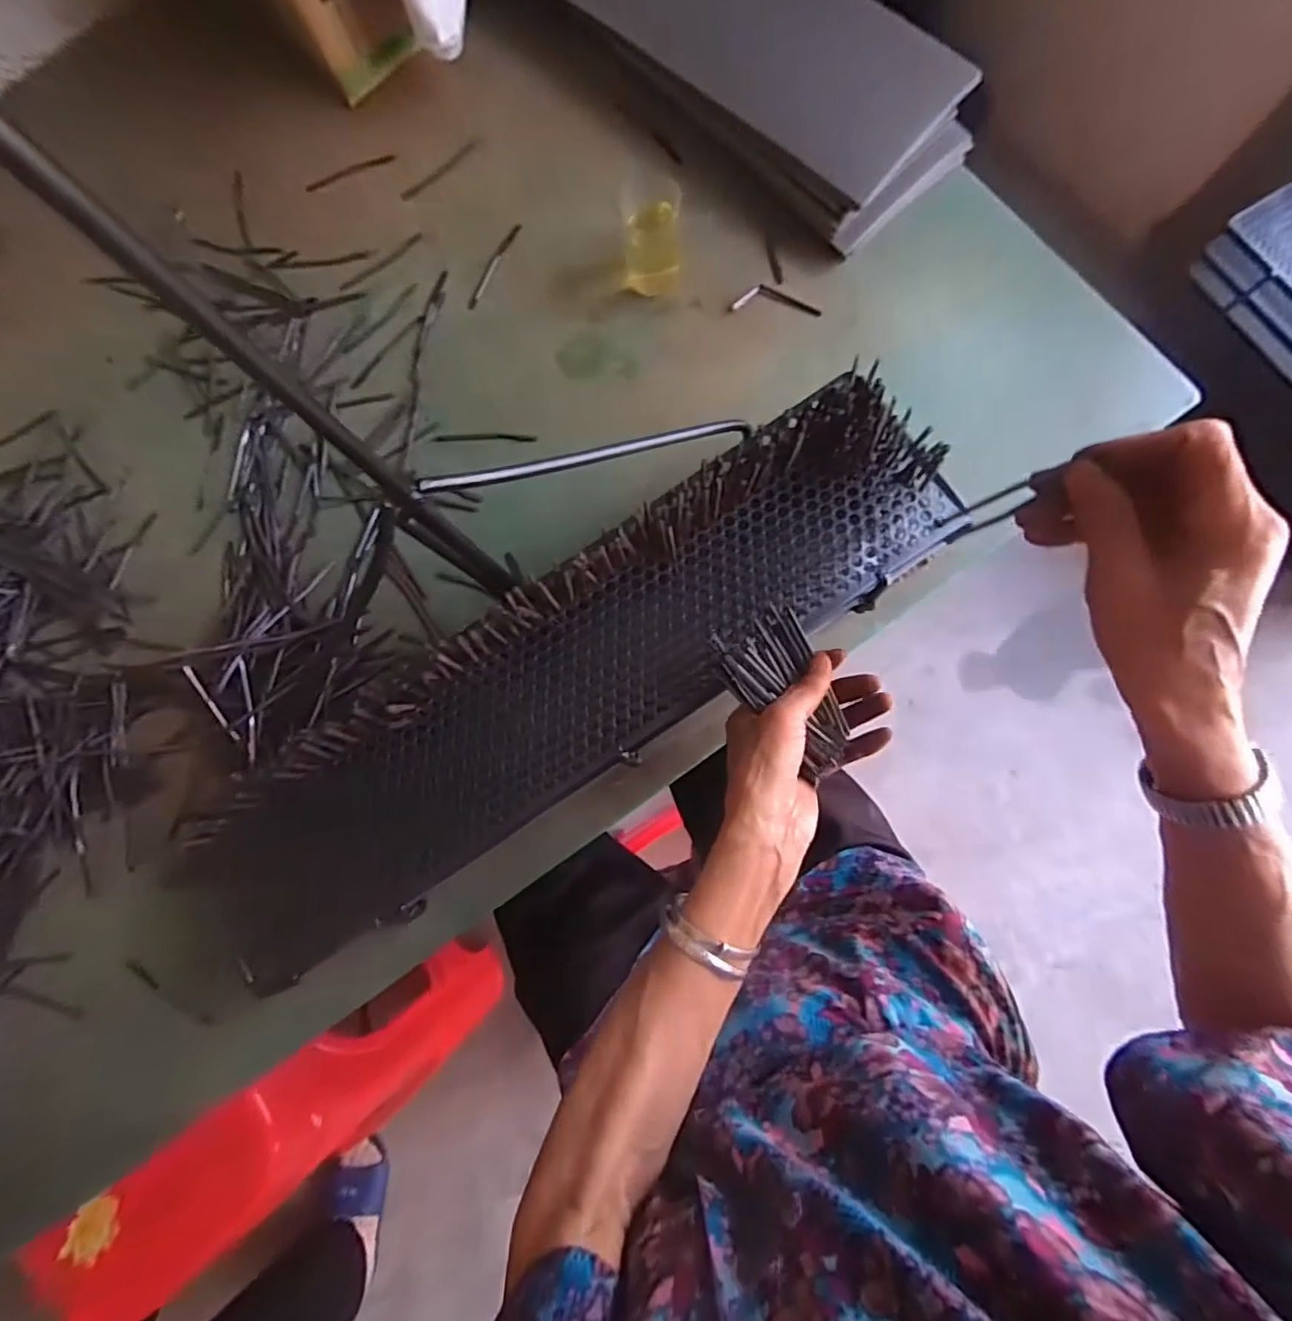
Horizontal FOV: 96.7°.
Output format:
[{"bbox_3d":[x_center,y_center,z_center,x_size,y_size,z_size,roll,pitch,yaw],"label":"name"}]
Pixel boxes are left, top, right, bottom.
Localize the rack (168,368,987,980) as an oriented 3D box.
[{"bbox_3d":[-0.061,0.018,0.416,0.601,0.071,0.144,-35,81,2],"label":"rack"}]

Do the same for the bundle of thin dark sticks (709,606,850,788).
[{"bbox_3d":[0.094,0.023,0.383,0.065,0.035,0.112,-27,81,1],"label":"bundle of thin dark sticks"}]

